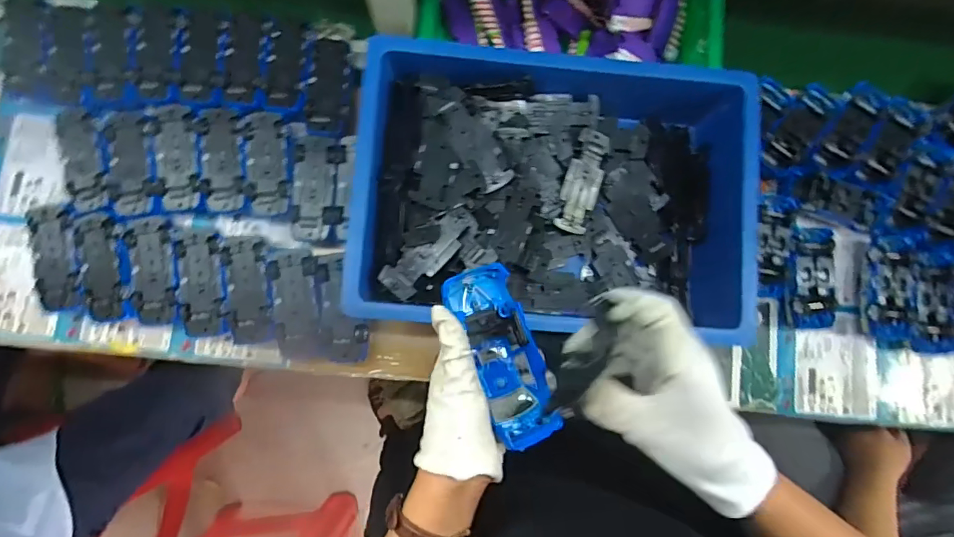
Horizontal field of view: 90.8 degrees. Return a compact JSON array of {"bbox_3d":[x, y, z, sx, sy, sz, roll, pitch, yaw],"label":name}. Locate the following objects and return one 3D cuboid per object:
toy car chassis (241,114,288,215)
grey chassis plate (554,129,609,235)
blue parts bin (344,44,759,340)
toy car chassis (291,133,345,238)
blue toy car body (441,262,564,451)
[{"bbox_3d":[-0.258,-0.128,0.574,0.051,0.013,0.124,-5,82,-3],"label":"toy car chassis"},{"bbox_3d":[0.131,-0.106,0.581,0.049,0.010,0.124,14,94,-22],"label":"grey chassis plate"},{"bbox_3d":[0.089,-0.089,0.566,0.443,0.106,0.329,3,82,-2],"label":"blue parts bin"},{"bbox_3d":[-0.194,-0.097,0.573,0.058,0.016,0.123,3,82,-2],"label":"toy car chassis"},{"bbox_3d":[0.020,0.064,0.362,0.049,0.037,0.134,-21,87,-5],"label":"blue toy car body"}]

